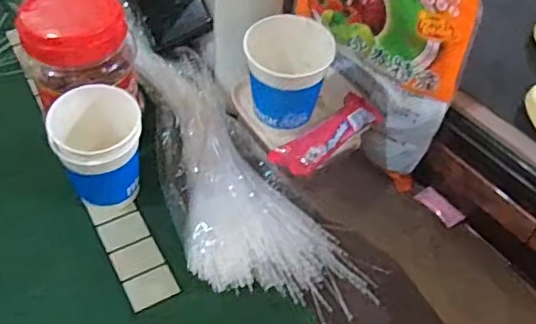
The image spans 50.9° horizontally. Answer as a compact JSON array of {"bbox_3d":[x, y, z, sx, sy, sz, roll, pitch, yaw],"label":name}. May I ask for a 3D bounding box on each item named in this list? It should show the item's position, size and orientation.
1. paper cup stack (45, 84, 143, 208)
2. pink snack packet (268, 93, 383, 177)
[{"bbox_3d":[-0.137,-0.007,0.470,0.067,0.103,0.074,-13,52,-13],"label":"paper cup stack"},{"bbox_3d":[0.052,-0.024,0.476,0.034,0.022,0.118,36,57,24],"label":"pink snack packet"}]

